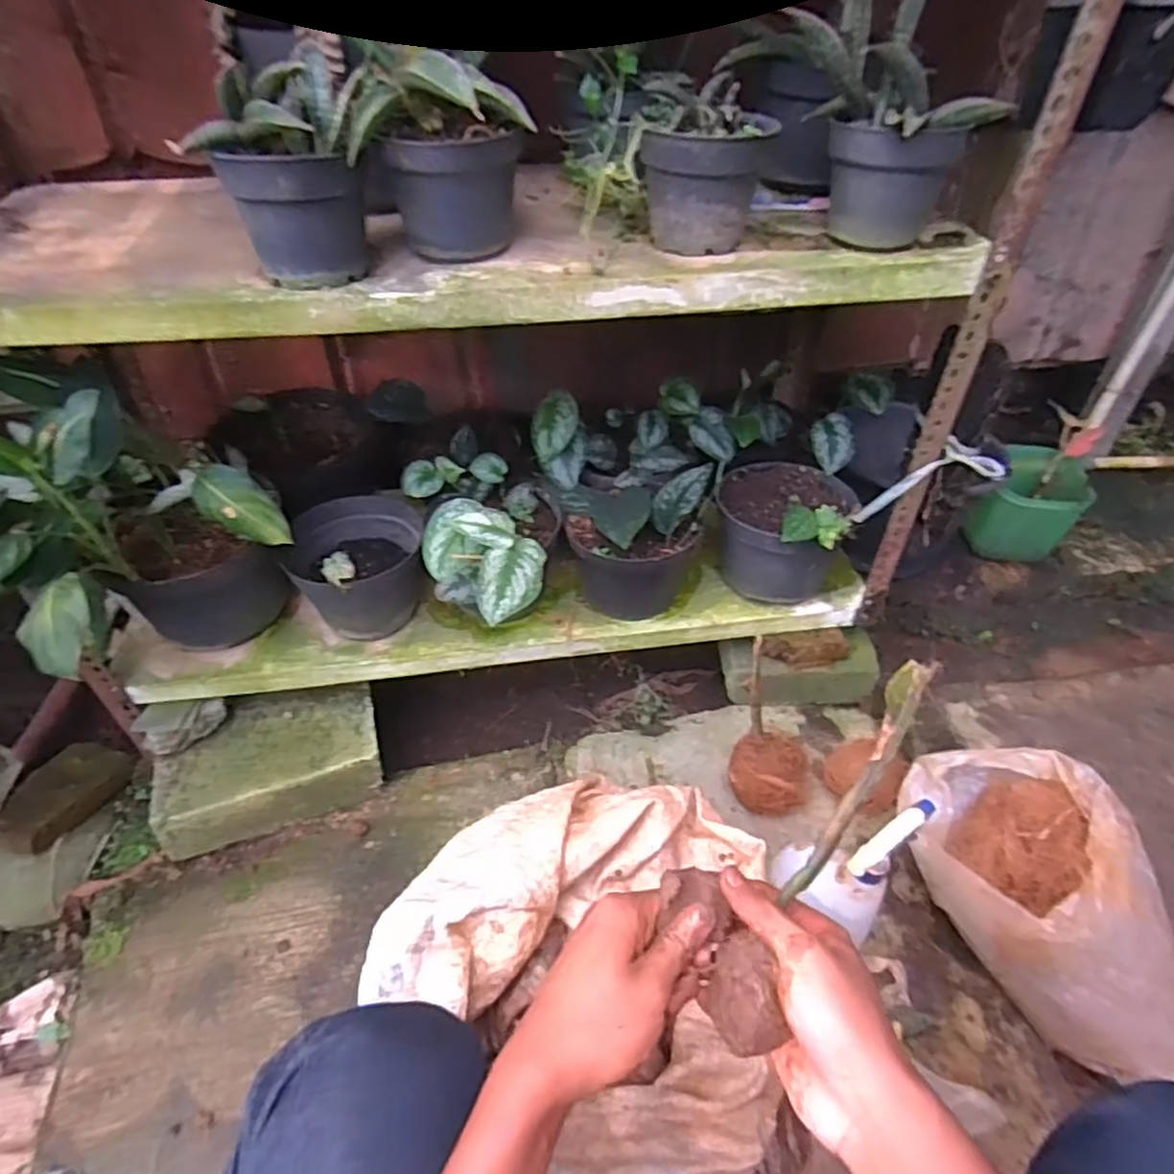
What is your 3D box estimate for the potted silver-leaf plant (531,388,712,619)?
[{"bbox_3d":[0.057,-0.103,0.935,0.215,0.217,0.217,-9,45,-7],"label":"potted silver-leaf plant"}]

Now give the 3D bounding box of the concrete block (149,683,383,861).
[{"bbox_3d":[-0.405,0.221,0.913,0.259,0.082,0.182,-17,46,-14],"label":"concrete block"}]

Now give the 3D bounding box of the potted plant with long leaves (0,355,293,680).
[{"bbox_3d":[-0.495,-0.024,0.735,0.235,0.353,0.281,20,49,21],"label":"potted plant with long leaves"}]

